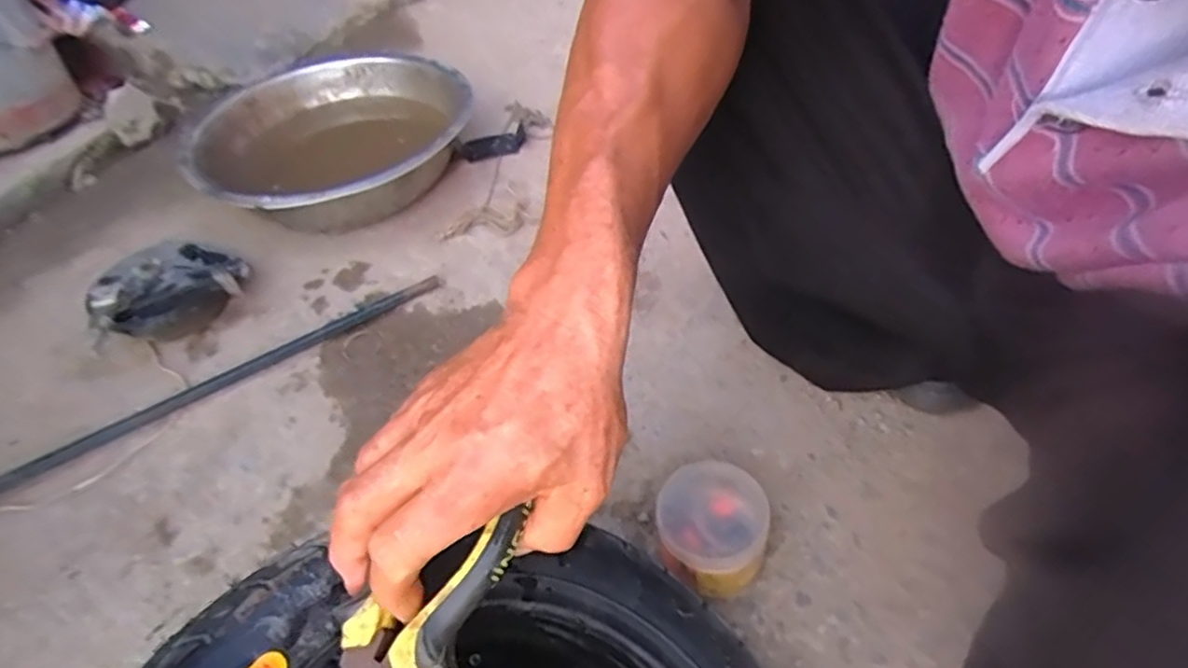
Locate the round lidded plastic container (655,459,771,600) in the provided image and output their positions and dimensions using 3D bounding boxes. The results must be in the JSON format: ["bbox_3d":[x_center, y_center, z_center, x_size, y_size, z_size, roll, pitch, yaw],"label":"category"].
[{"bbox_3d":[0.091,0.153,0.509,0.080,0.064,0.086,-3,48,4],"label":"round lidded plastic container"}]

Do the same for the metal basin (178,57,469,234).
[{"bbox_3d":[-0.352,-0.269,0.909,0.345,0.102,0.384,-9,48,-2],"label":"metal basin"}]

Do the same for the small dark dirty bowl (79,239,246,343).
[{"bbox_3d":[-0.496,-0.056,0.763,0.149,0.068,0.134,-33,53,-22],"label":"small dark dirty bowl"}]

